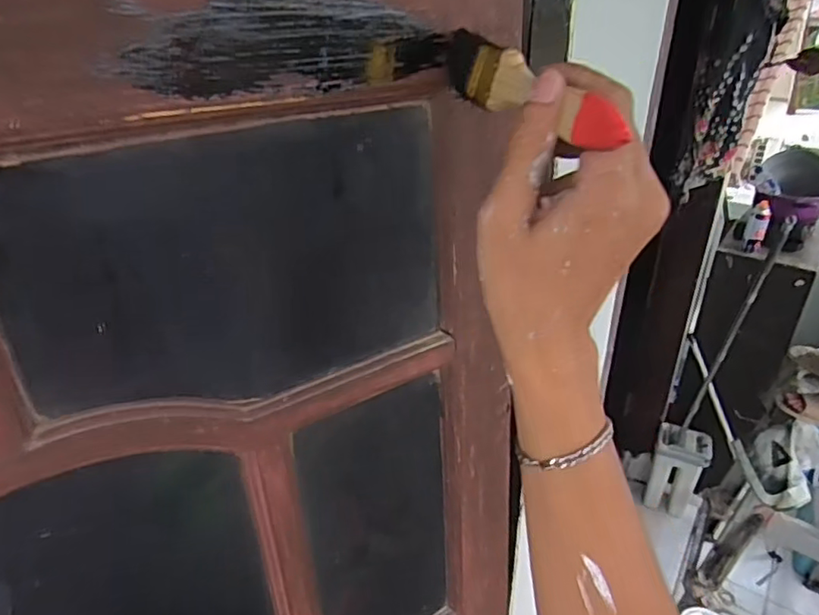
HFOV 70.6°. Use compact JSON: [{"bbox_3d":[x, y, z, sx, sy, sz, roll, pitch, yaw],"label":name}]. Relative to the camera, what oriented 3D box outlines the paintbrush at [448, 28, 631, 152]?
[{"bbox_3d":[0.052,-0.110,0.289,0.014,0.029,0.165,-9,36,-16],"label":"paintbrush"}]

